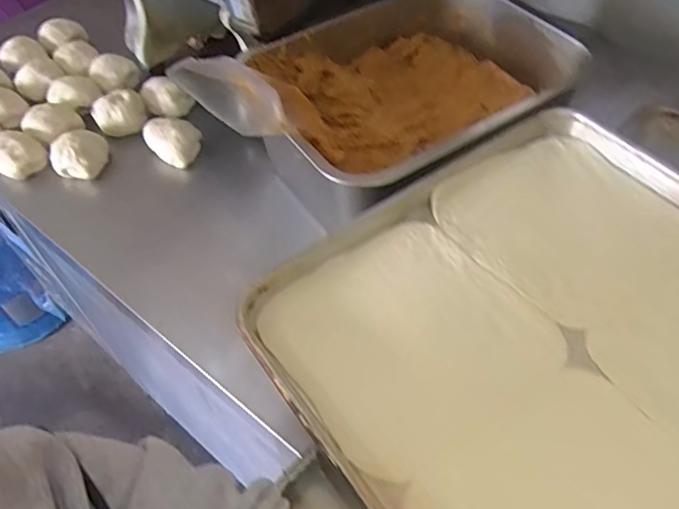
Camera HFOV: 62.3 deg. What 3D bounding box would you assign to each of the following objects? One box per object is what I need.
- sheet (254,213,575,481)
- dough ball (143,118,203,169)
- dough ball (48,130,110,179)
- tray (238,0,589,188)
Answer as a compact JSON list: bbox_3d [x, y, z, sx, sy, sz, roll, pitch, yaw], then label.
[{"bbox_3d":[0.053,0.060,0.444,0.187,0.012,0.180,-32,57,-21],"label":"sheet"},{"bbox_3d":[-0.219,-0.151,0.745,0.064,0.039,0.062,-28,56,-18],"label":"dough ball"},{"bbox_3d":[-0.335,-0.128,0.732,0.062,0.039,0.062,-1,52,1],"label":"dough ball"},{"bbox_3d":[0.088,-0.187,0.644,0.347,0.079,0.262,-26,56,-17],"label":"tray"}]

